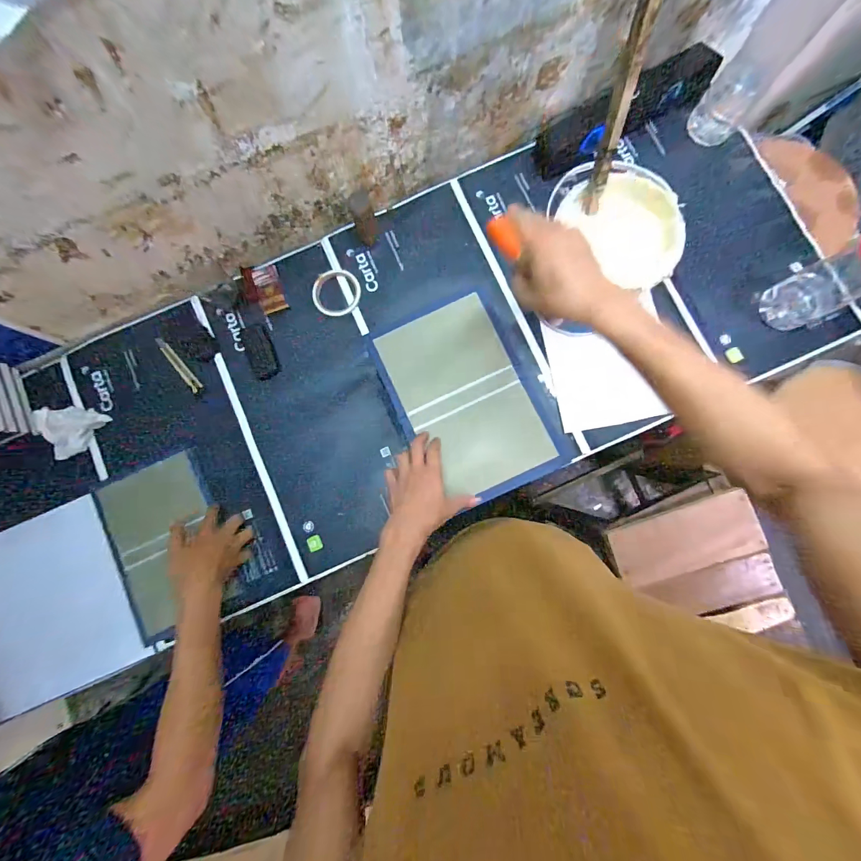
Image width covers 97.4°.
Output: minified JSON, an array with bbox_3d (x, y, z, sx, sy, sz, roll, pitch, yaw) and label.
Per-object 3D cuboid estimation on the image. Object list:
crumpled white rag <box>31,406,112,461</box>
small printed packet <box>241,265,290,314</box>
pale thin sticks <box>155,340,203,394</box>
[{"bbox_3d":[-0.703,0.001,0.731,0.115,0.035,0.109,23,85,4],"label":"crumpled white rag"},{"bbox_3d":[-0.335,-0.286,0.762,0.071,0.016,0.097,-17,83,0],"label":"small printed packet"},{"bbox_3d":[-0.509,-0.134,0.766,0.022,0.008,0.126,-37,96,-19],"label":"pale thin sticks"}]

